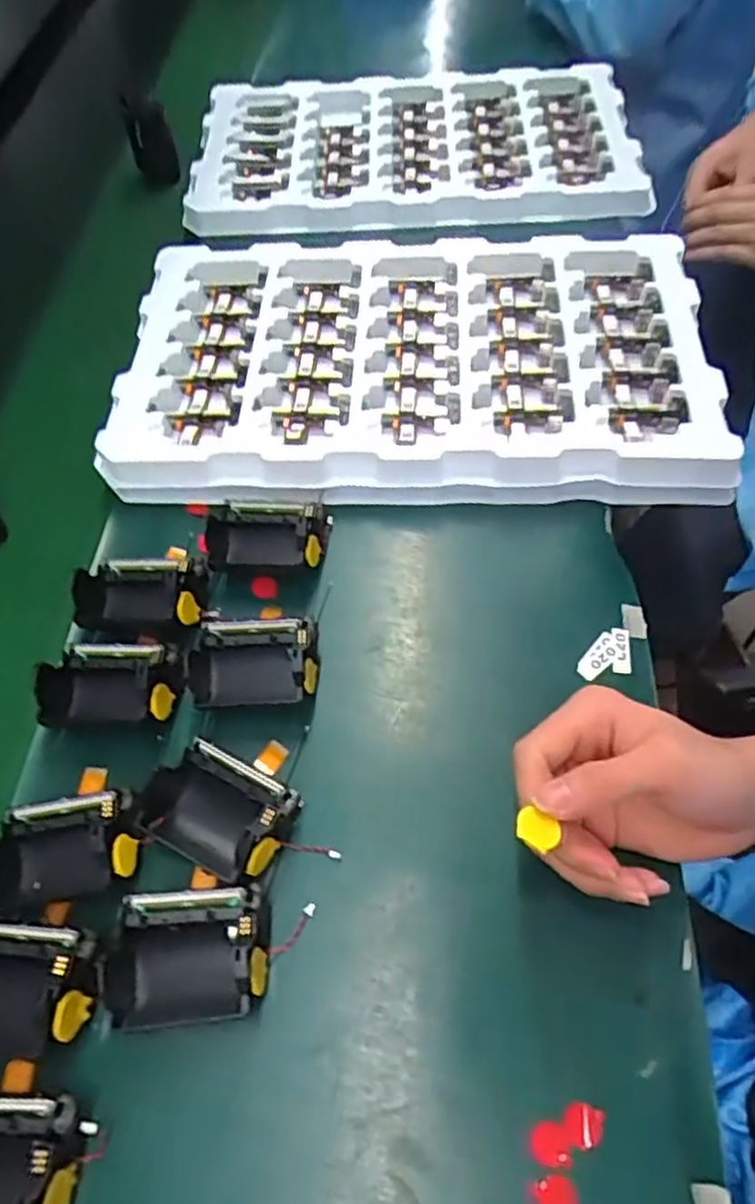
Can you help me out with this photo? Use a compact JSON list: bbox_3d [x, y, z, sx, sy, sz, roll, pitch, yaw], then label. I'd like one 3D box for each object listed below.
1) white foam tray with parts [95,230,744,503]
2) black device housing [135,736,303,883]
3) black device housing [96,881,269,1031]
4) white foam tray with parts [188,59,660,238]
[{"bbox_3d":[0.025,-0.180,0.551,0.428,0.046,0.257,1,59,5],"label":"white foam tray with parts"},{"bbox_3d":[-0.083,0.108,0.377,0.078,0.039,0.055,23,63,17],"label":"black device housing"},{"bbox_3d":[-0.091,0.166,0.341,0.078,0.040,0.057,-4,58,1],"label":"black device housing"},{"bbox_3d":[0.027,-0.469,0.737,0.446,0.046,0.270,4,59,8],"label":"white foam tray with parts"}]

